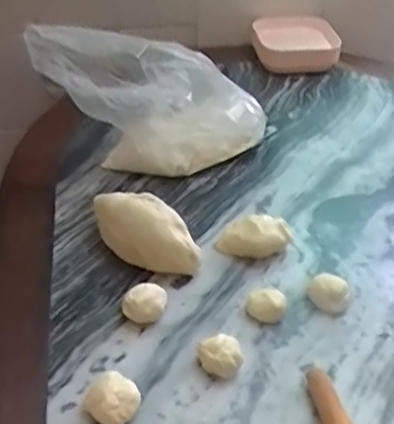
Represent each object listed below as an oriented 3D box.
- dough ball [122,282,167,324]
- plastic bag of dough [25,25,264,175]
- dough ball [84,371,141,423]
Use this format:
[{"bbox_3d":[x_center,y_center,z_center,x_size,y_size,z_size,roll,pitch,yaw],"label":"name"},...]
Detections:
[{"bbox_3d":[-0.057,0.102,0.635,0.047,0.033,0.038,-4,41,-7],"label":"dough ball"},{"bbox_3d":[-0.056,-0.148,0.792,0.307,0.217,0.154,-4,41,-6],"label":"plastic bag of dough"},{"bbox_3d":[-0.081,0.175,0.544,0.049,0.034,0.041,28,47,28],"label":"dough ball"}]

